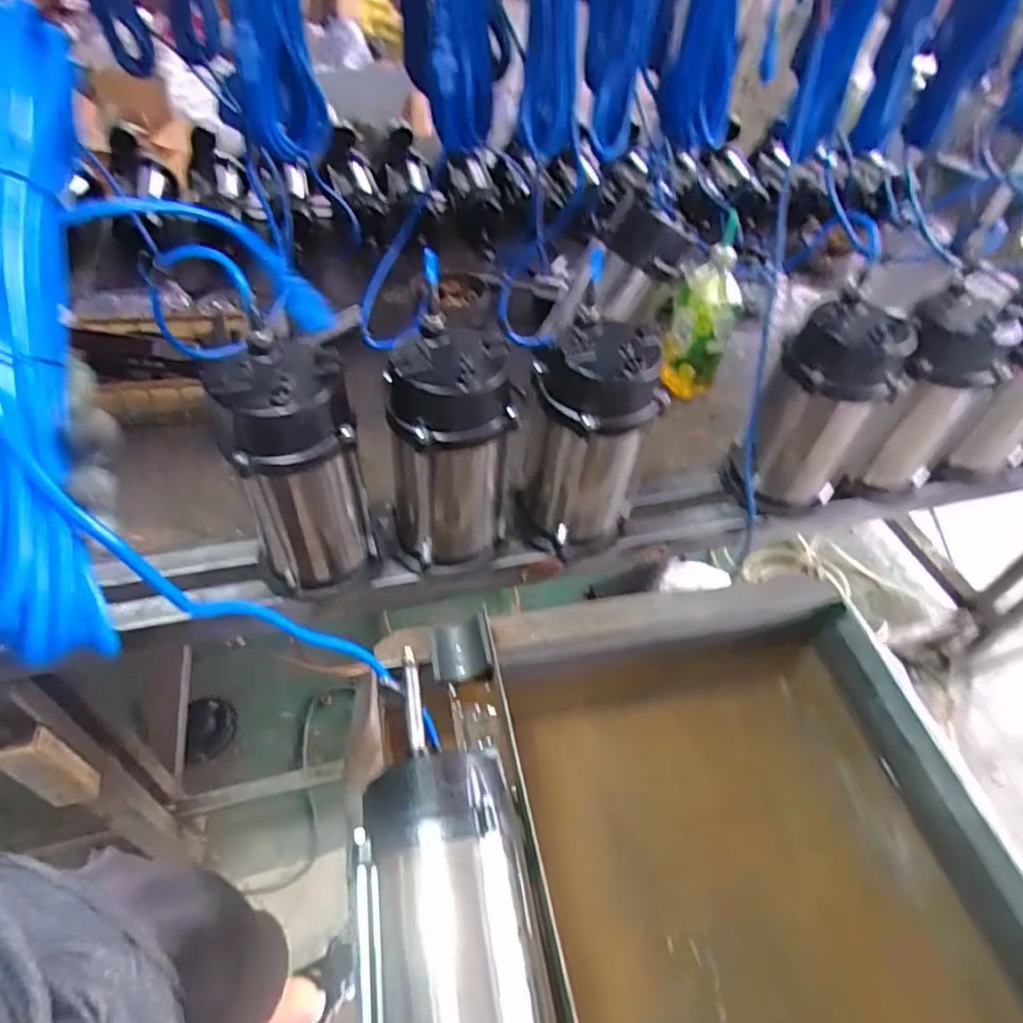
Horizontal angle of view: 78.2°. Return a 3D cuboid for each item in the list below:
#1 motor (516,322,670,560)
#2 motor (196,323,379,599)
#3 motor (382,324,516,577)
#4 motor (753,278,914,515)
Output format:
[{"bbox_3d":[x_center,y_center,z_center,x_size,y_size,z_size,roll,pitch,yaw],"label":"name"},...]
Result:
[{"bbox_3d":[0.083,-0.070,0.704,0.122,0.258,0.107,-14,50,-17],"label":"motor"},{"bbox_3d":[-0.208,-0.030,0.636,0.120,0.261,0.108,-19,52,-20],"label":"motor"},{"bbox_3d":[-0.066,-0.048,0.674,0.123,0.267,0.105,-3,48,-7],"label":"motor"},{"bbox_3d":[0.365,-0.117,0.762,0.122,0.254,0.107,25,51,17],"label":"motor"}]

